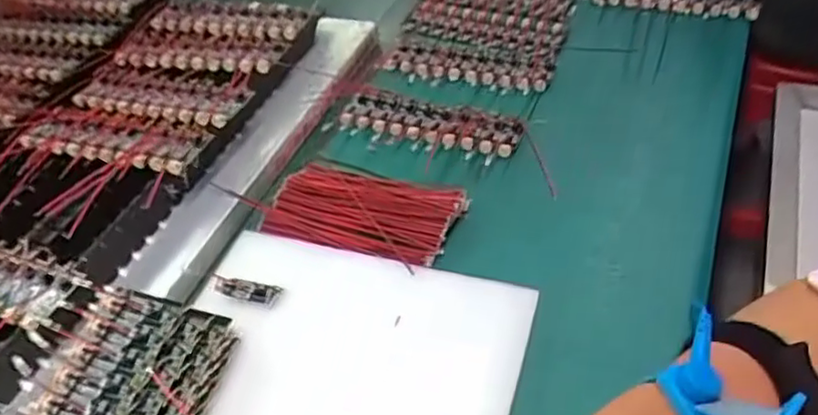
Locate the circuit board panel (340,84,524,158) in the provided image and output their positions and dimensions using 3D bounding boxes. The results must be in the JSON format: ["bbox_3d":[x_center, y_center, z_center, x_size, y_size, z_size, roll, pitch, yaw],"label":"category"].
[{"bbox_3d":[0.016,-0.071,0.534,0.151,0.014,0.054,11,49,20],"label":"circuit board panel"}]

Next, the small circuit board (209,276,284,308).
[{"bbox_3d":[-0.109,0.055,0.426,0.048,0.008,0.014,8,49,18],"label":"small circuit board"}]

